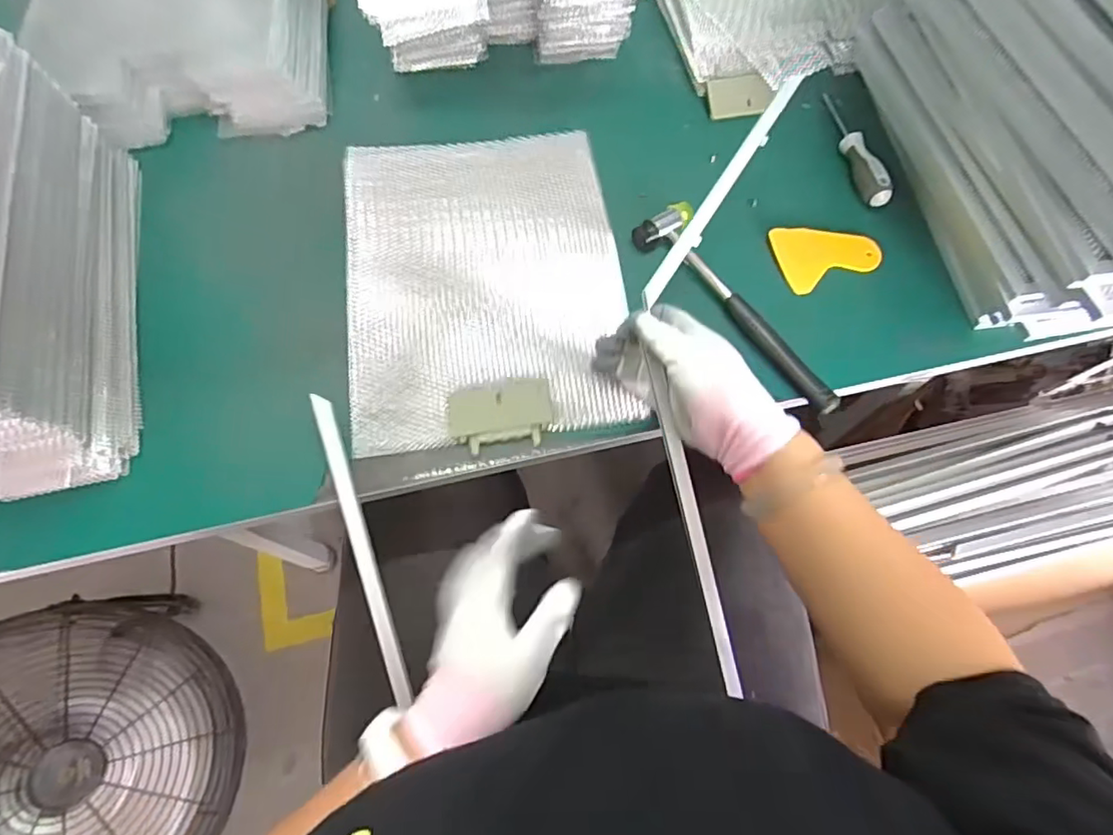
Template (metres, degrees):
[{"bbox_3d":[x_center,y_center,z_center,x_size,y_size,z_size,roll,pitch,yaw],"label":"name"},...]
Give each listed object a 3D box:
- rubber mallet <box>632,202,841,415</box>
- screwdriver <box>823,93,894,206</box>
[{"bbox_3d":[0.170,-0.104,0.543,0.055,0.024,0.243,-35,72,-14],"label":"rubber mallet"},{"bbox_3d":[0.308,-0.286,0.612,0.024,0.023,0.156,-10,68,-5],"label":"screwdriver"}]

